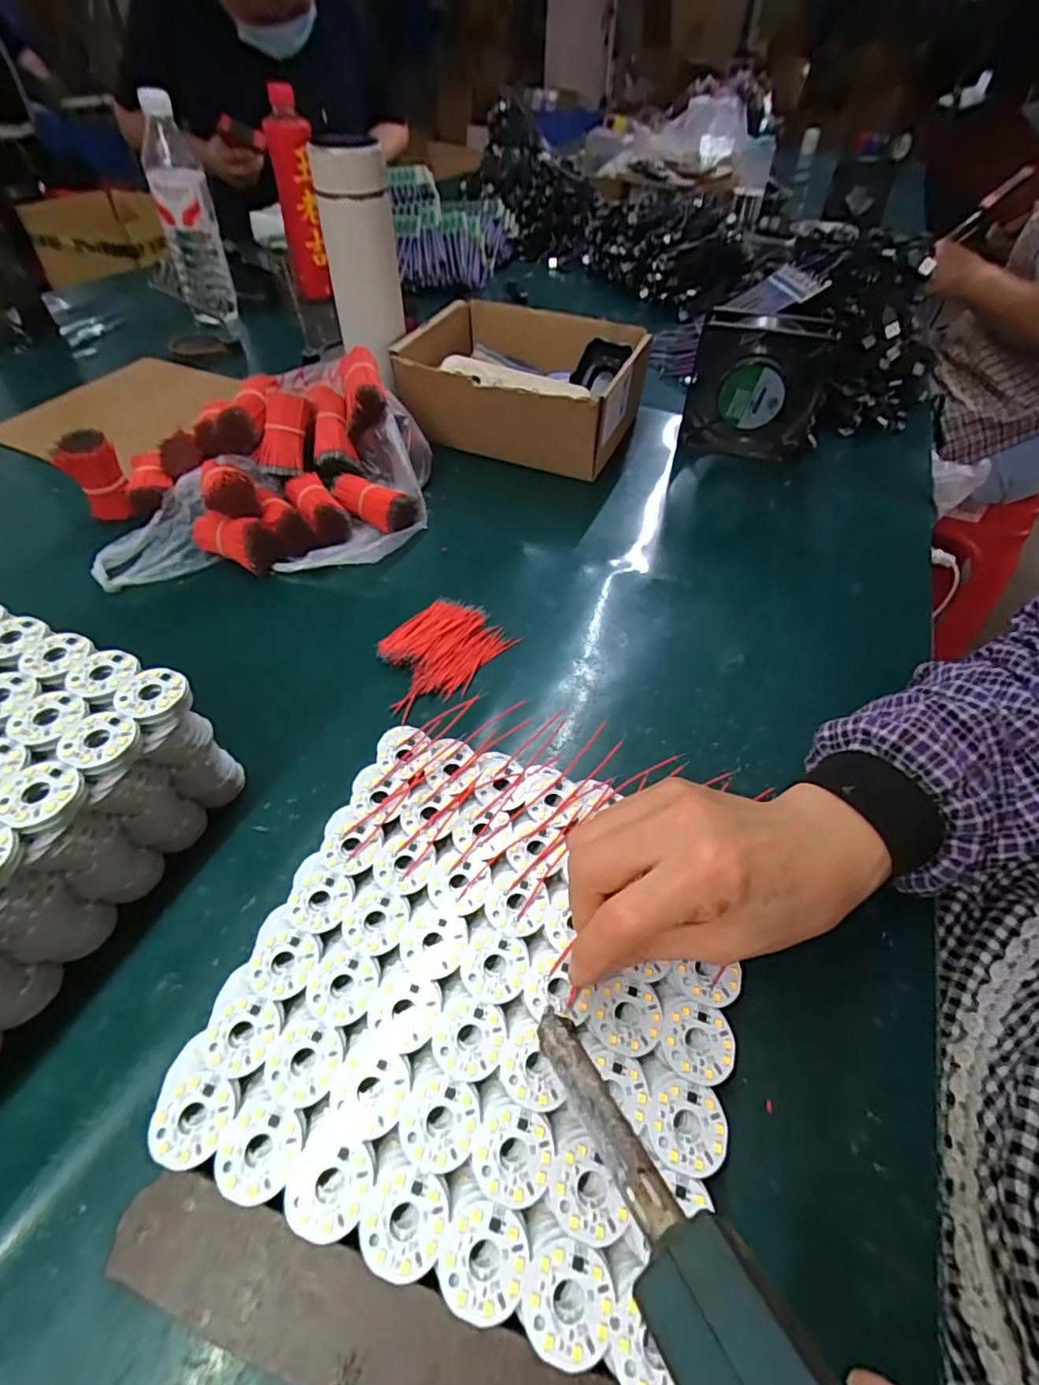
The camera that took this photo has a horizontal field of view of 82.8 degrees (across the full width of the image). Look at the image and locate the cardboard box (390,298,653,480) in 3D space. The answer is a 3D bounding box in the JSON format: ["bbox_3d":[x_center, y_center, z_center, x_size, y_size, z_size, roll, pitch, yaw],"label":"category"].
[{"bbox_3d":[0.007,-0.324,0.625,0.224,0.097,0.192,19,51,13],"label":"cardboard box"}]

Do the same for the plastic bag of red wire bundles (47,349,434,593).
[{"bbox_3d":[-0.231,-0.206,0.524,0.295,0.096,0.229,-9,50,-10],"label":"plastic bag of red wire bundles"}]

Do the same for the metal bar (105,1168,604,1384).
[{"bbox_3d":[-0.046,0.219,0.198,0.198,0.018,0.032,15,50,11],"label":"metal bar"}]

